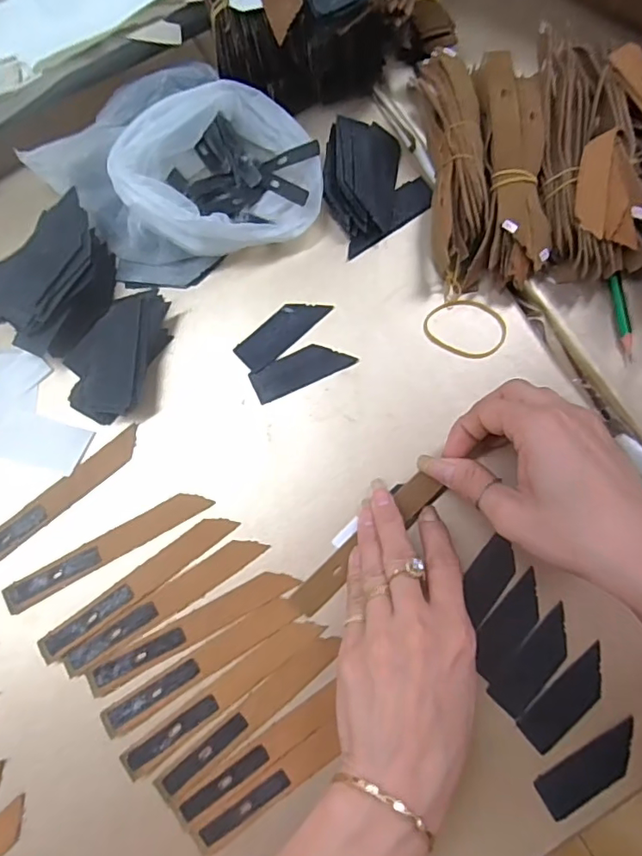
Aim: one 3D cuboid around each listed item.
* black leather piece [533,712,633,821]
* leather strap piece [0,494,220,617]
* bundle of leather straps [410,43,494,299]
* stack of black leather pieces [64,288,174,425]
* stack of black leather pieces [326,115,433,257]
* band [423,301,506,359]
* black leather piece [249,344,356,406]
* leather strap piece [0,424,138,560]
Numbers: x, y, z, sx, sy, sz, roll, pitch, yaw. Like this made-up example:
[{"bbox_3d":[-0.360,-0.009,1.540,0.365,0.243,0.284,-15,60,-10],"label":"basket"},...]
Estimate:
[{"bbox_3d":[0.150,0.188,0.295,0.063,0.004,0.025,-30,81,-6],"label":"black leather piece"},{"bbox_3d":[-0.126,0.070,0.317,0.125,0.004,0.017,-29,81,-6],"label":"leather strap piece"},{"bbox_3d":[0.085,-0.168,0.347,0.034,0.039,0.153,-2,79,-1],"label":"bundle of leather straps"},{"bbox_3d":[-0.122,-0.047,0.326,0.041,0.029,0.084,17,80,2],"label":"stack of black leather pieces"},{"bbox_3d":[0.033,-0.164,0.352,0.069,0.025,0.071,-32,81,-6],"label":"stack of black leather pieces"},{"bbox_3d":[0.094,-0.065,0.347,0.052,0.004,0.037,23,80,4],"label":"band"},{"bbox_3d":[-0.012,-0.038,0.337,0.063,0.004,0.022,-26,81,-5],"label":"black leather piece"},{"bbox_3d":[-0.161,0.044,0.322,0.125,0.004,0.016,-39,82,-7],"label":"leather strap piece"}]

